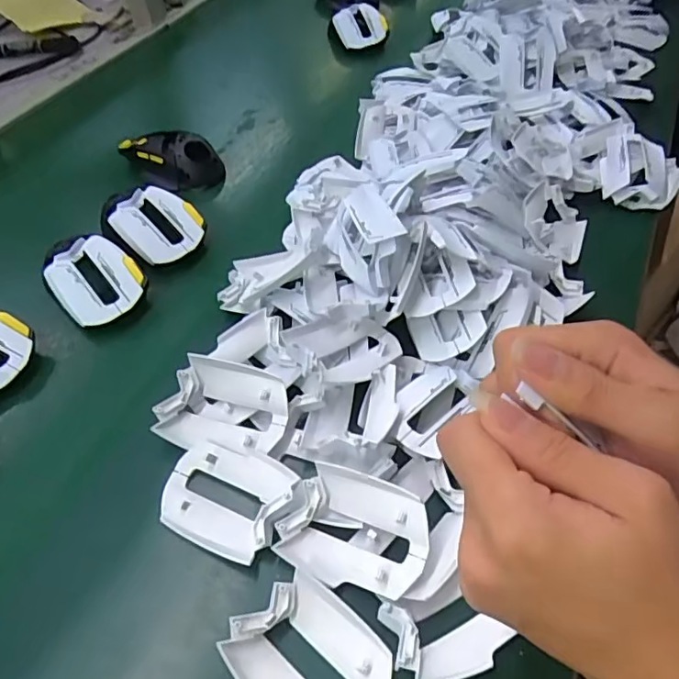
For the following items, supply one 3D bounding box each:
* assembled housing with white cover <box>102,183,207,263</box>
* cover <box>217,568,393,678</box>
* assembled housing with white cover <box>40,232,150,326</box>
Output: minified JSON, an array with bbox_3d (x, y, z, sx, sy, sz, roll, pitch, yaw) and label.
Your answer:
[{"bbox_3d":[-0.167,-0.100,0.502,0.092,0.040,0.065,34,58,27],"label":"assembled housing with white cover"},{"bbox_3d":[-0.013,0.162,0.281,0.077,0.018,0.061,35,58,28],"label":"cover"},{"bbox_3d":[-0.199,-0.047,0.459,0.064,0.040,0.087,-31,55,-23],"label":"assembled housing with white cover"}]

